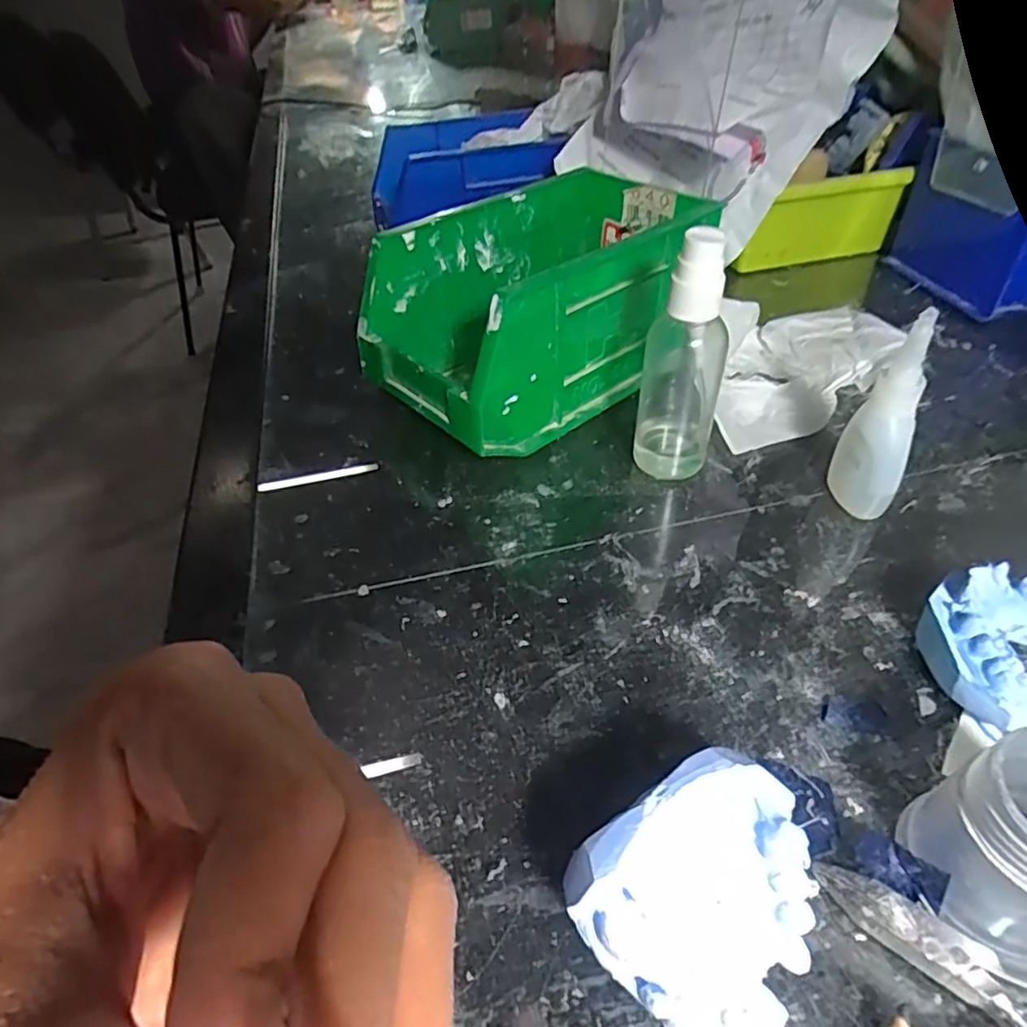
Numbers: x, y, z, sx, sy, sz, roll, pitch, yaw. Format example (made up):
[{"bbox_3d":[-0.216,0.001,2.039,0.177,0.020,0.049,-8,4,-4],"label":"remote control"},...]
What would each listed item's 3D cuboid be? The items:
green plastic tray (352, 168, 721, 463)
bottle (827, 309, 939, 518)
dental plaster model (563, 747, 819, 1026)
[{"bbox_3d":[0.016,-0.109,0.344,0.176,0.087,0.098,-34,52,-28],"label":"green plastic tray"},{"bbox_3d":[0.150,-0.036,0.261,0.025,0.087,0.021,18,48,21],"label":"bottle"},{"bbox_3d":[0.048,0.098,0.160,0.060,0.041,0.049,-28,49,-23],"label":"dental plaster model"}]

